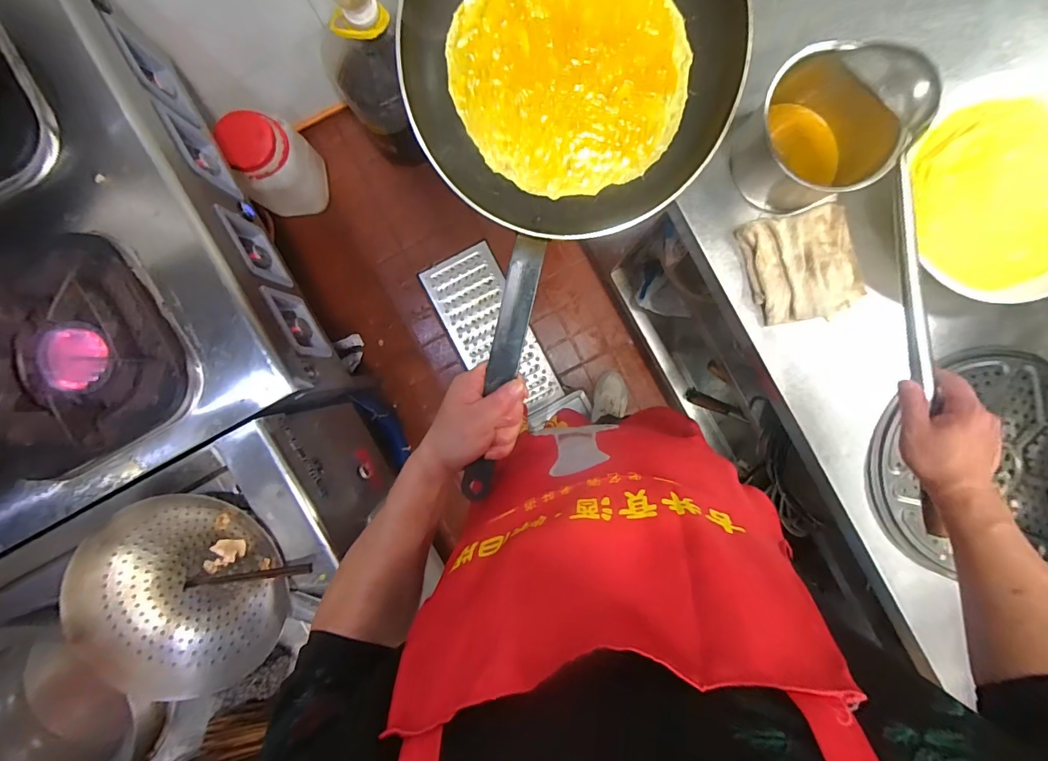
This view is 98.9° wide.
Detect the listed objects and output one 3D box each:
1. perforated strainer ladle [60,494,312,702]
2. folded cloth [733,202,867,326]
[{"bbox_3d":[-0.518,0.333,0.679,0.288,0.083,0.298,0,92,0],"label":"perforated strainer ladle"},{"bbox_3d":[0.403,-0.165,0.645,0.150,0.026,0.155,-17,91,1],"label":"folded cloth"}]

